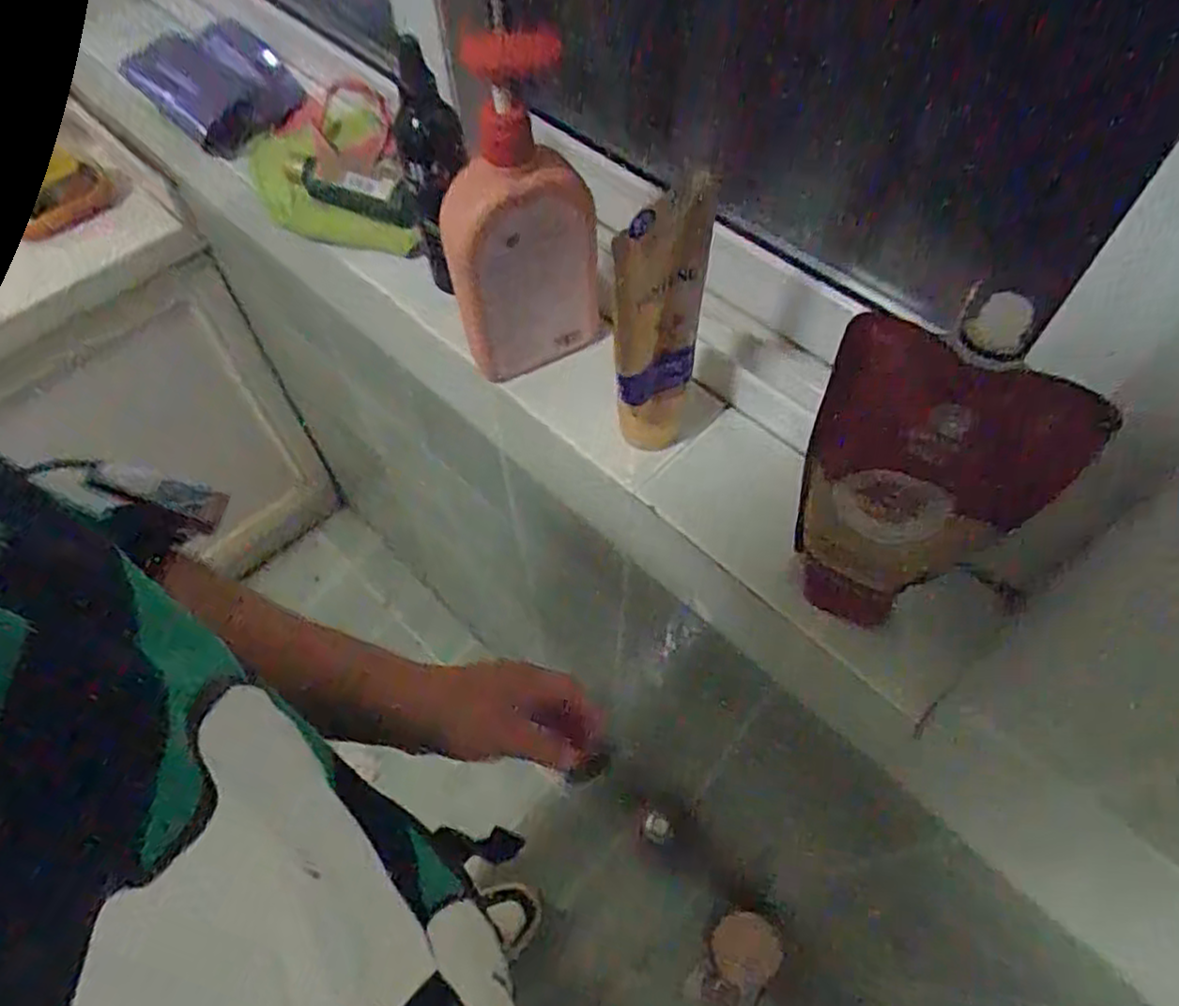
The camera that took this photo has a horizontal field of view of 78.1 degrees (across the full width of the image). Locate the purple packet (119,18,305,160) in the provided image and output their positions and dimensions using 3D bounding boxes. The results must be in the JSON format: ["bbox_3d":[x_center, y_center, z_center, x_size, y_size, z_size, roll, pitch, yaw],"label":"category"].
[{"bbox_3d":[-0.357,-0.404,0.704,0.176,0.044,0.110,36,66,20],"label":"purple packet"}]

